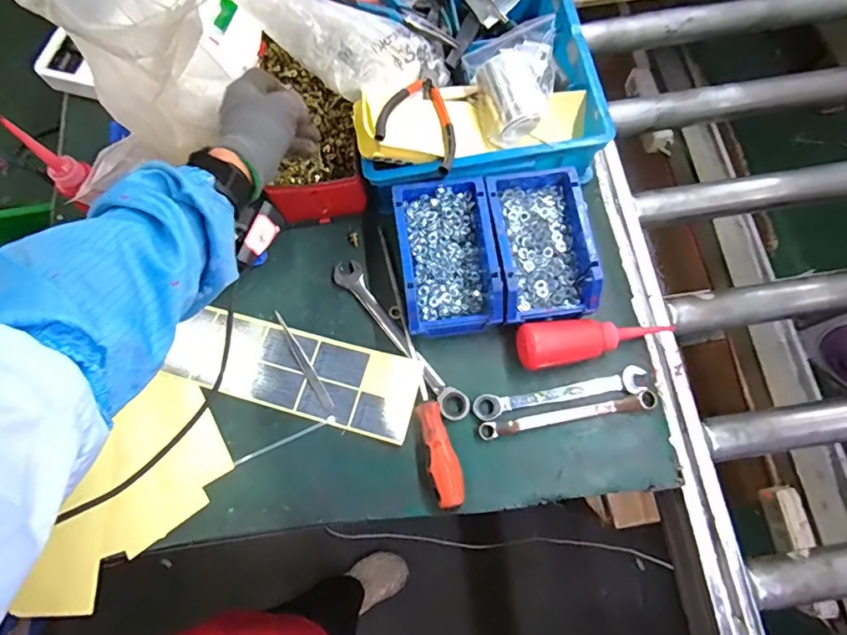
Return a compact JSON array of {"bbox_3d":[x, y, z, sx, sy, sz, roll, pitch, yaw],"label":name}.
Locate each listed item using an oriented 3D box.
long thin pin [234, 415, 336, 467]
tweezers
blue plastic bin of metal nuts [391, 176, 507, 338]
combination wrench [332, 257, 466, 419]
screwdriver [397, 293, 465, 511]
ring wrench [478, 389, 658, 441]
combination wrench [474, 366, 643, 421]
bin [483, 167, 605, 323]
[{"bbox_3d":[-0.147,0.132,0.520,0.113,0.004,0.008,-25,73,-5],"label":"long thin pin"},{"bbox_3d":[-0.136,0.048,0.546,0.012,0.004,0.127,-32,74,-8],"label":"tweezers"},{"bbox_3d":[0.026,-0.066,0.542,0.104,0.065,0.161,-7,73,0],"label":"blue plastic bin of metal nuts"},{"bbox_3d":[-0.028,0.020,0.546,0.032,0.012,0.225,-38,75,-9],"label":"combination wrench"},{"bbox_3d":[-0.001,0.083,0.517,0.028,0.027,0.228,-17,73,-3],"label":"screwdriver"},{"bbox_3d":[0.153,0.104,0.518,0.189,0.010,0.018,-11,73,-1],"label":"ring wrench"},{"bbox_3d":[0.146,0.082,0.525,0.184,0.007,0.028,-11,73,-1],"label":"combination wrench"},{"bbox_3d":[0.130,-0.078,0.545,0.106,0.067,0.166,-6,73,0],"label":"bin"}]

